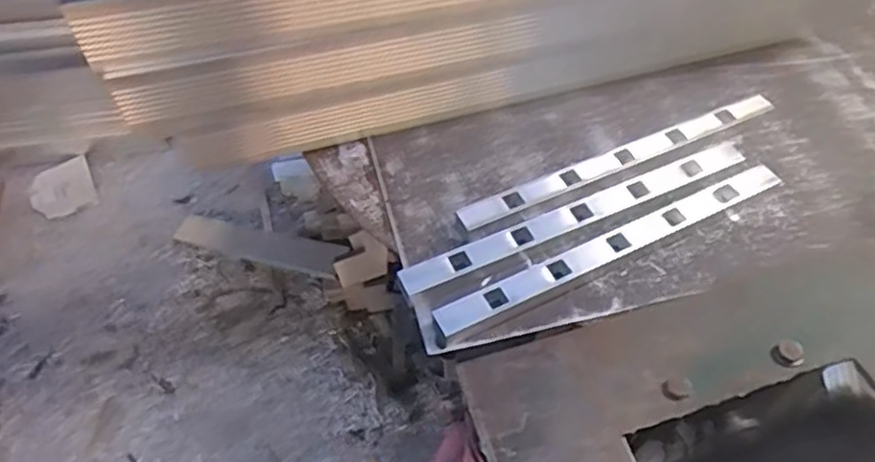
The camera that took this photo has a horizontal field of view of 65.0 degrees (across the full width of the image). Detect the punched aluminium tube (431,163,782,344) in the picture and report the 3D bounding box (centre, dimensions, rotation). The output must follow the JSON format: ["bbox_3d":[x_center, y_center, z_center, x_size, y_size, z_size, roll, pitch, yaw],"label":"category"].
[{"bbox_3d":[0.239,0.019,0.932,0.531,0.023,0.050,-22,55,-15],"label":"punched aluminium tube"}]

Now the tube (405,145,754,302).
[{"bbox_3d":[0.199,-0.022,0.957,0.532,0.019,0.044,-20,54,-14],"label":"tube"}]

